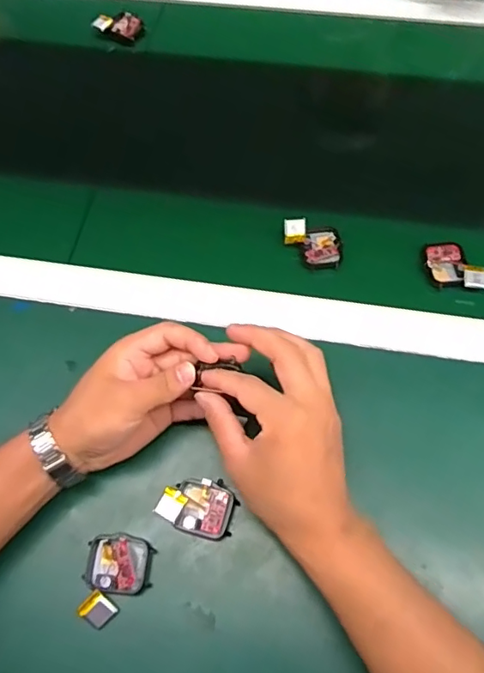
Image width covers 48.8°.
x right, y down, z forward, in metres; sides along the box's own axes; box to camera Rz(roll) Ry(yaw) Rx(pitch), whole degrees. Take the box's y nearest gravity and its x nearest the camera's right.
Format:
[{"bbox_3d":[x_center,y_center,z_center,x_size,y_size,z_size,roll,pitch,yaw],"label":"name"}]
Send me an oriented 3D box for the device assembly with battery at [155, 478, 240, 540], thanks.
[{"bbox_3d":[-0.033,0.128,0.400,0.054,0.017,0.040,13,66,9],"label":"device assembly with battery"}]

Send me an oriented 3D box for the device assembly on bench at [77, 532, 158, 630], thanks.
[{"bbox_3d":[-0.091,0.175,0.384,0.046,0.016,0.060,8,65,6],"label":"device assembly on bench"}]

